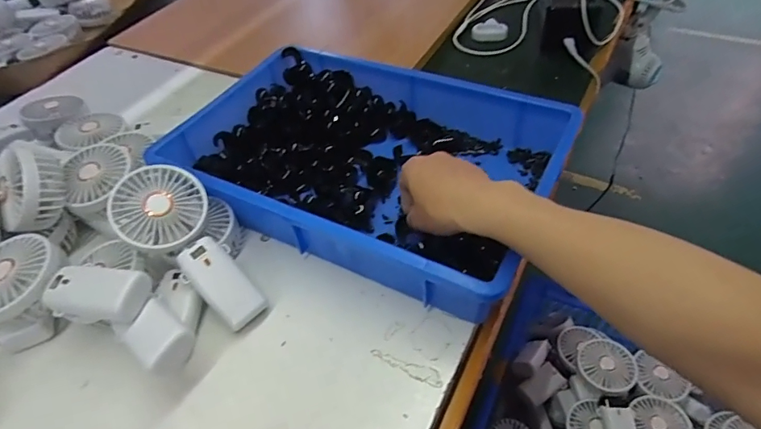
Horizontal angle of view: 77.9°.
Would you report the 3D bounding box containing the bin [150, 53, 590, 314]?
[{"bbox_3d":[-0.021,-0.062,0.571,0.419,0.096,0.286,19,52,21],"label":"bin"}]

